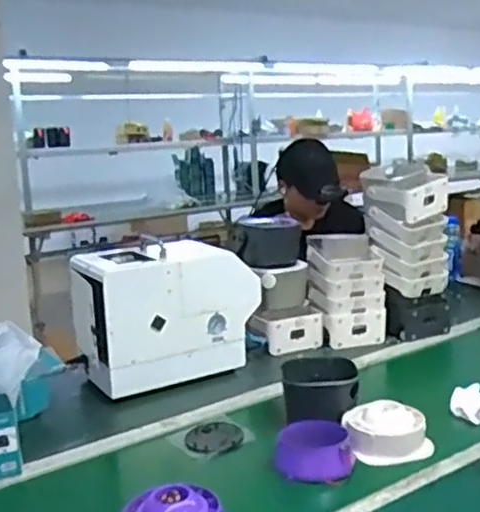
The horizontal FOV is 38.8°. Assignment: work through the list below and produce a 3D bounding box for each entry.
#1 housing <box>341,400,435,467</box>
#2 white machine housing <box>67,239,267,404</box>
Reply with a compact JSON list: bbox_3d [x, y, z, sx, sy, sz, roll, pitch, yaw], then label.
[{"bbox_3d":[0.249,0.294,1.161,0.144,0.065,0.144,-3,10,1],"label":"housing"},{"bbox_3d":[-0.170,0.126,1.525,0.393,0.275,0.231,-8,11,-25],"label":"white machine housing"}]

